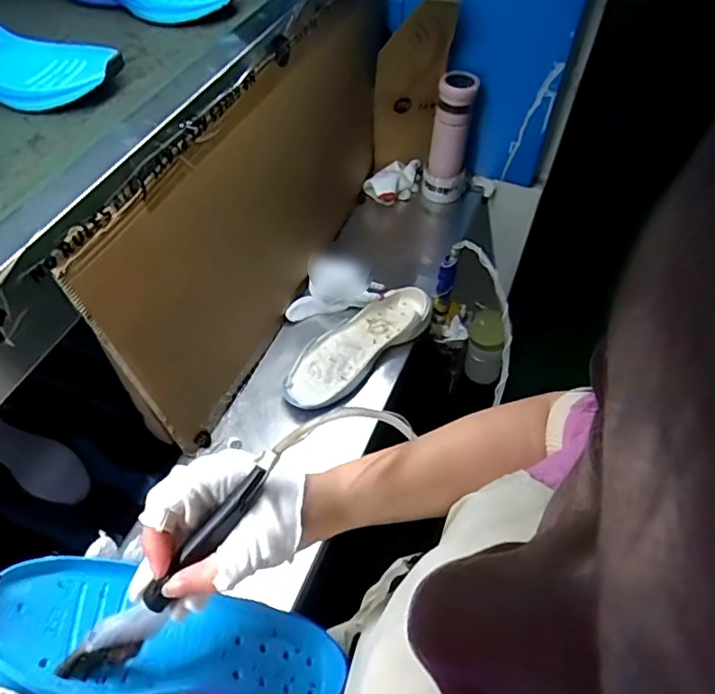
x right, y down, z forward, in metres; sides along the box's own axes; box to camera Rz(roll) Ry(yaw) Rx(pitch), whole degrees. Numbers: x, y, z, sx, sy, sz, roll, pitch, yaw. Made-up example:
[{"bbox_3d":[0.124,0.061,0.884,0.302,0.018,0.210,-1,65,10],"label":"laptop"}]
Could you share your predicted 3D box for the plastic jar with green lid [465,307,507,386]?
[{"bbox_3d":[0.233,0.001,0.988,0.070,0.138,0.066,0,55,0],"label":"plastic jar with green lid"}]

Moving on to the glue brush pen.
[{"bbox_3d":[-0.103,0.126,0.314,0.018,0.028,0.161,39,86,24],"label":"glue brush pen"}]

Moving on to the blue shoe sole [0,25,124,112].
[{"bbox_3d":[-0.349,-0.293,0.555,0.238,0.042,0.088,18,57,13],"label":"blue shoe sole"}]

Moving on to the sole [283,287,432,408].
[{"bbox_3d":[-0.002,-0.002,0.863,0.273,0.050,0.101,-39,63,-24],"label":"sole"}]

